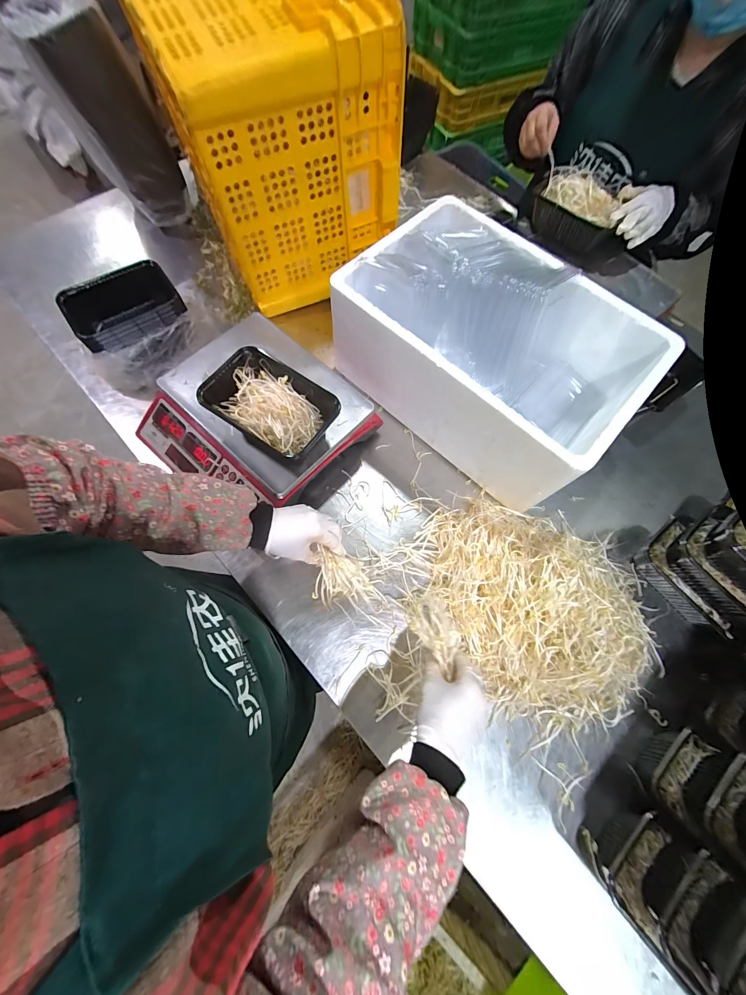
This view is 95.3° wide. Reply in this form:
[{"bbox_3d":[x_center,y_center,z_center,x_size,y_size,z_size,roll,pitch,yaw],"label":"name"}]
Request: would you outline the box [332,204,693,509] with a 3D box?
[{"bbox_3d":[0.198,-0.252,0.616,0.466,0.211,0.314,41,74,12],"label":"box"}]

